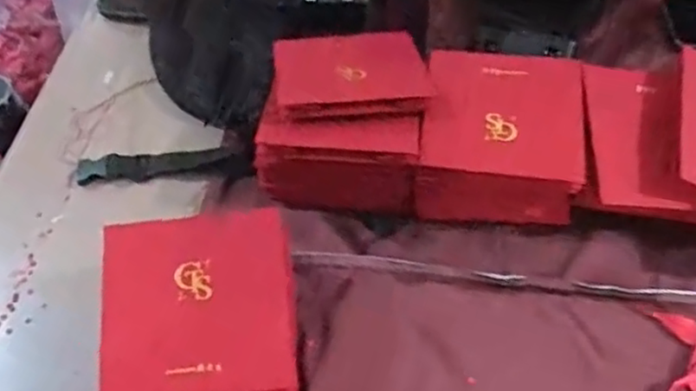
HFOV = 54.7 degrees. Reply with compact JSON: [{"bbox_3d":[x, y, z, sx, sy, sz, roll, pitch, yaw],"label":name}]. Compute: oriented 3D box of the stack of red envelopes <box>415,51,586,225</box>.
[{"bbox_3d":[0.142,-0.052,0.632,0.140,0.070,0.156,7,59,7],"label":"stack of red envelopes"}]

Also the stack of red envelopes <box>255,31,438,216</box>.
[{"bbox_3d":[-0.003,-0.083,0.643,0.152,0.091,0.180,4,58,5],"label":"stack of red envelopes"}]

